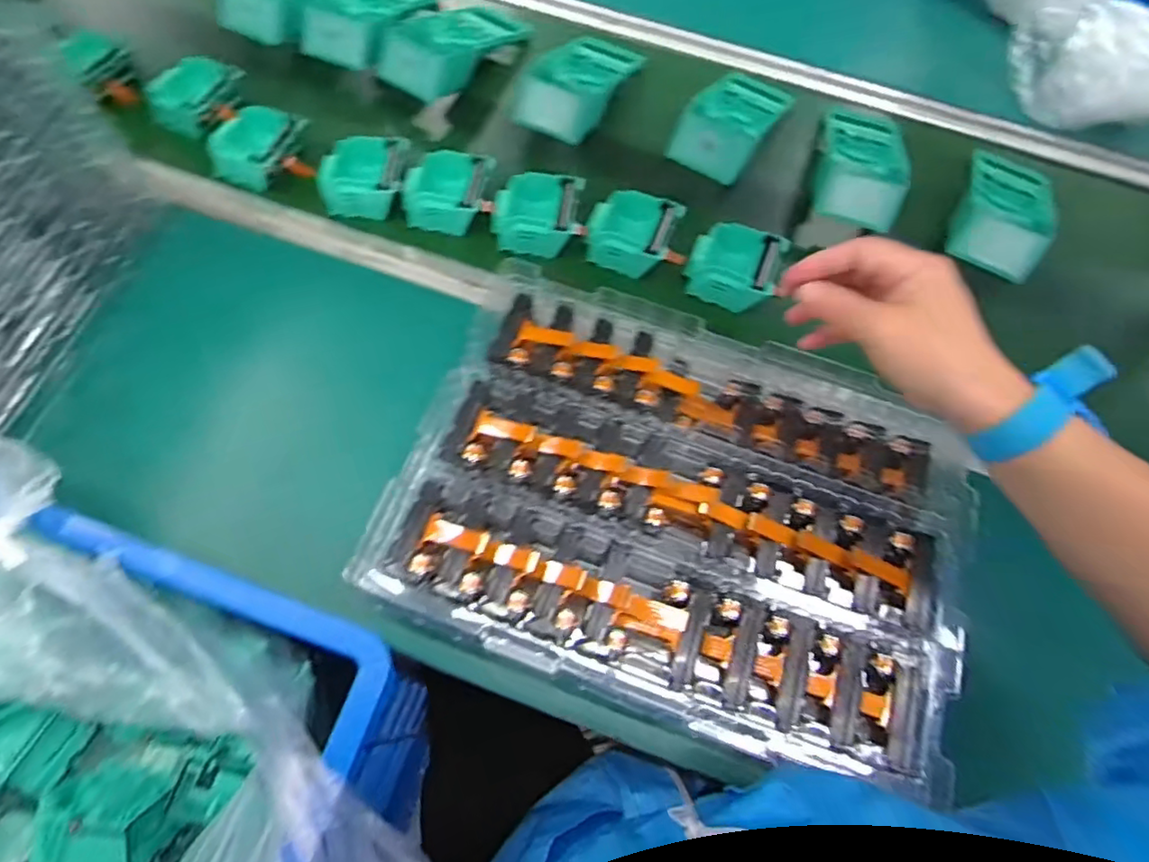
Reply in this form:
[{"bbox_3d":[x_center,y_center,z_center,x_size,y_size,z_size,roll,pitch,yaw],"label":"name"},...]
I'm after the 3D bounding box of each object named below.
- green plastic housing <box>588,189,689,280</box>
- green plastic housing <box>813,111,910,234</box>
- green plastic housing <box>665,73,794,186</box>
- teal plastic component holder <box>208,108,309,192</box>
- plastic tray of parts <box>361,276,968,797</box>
[{"bbox_3d":[0.056,-0.194,0.604,0.083,0.042,0.079,18,67,4],"label":"green plastic housing"},{"bbox_3d":[0.325,-0.306,0.677,0.096,0.047,0.191,16,67,4],"label":"green plastic housing"},{"bbox_3d":[0.177,-0.355,0.683,0.095,0.052,0.191,31,69,10],"label":"green plastic housing"},{"bbox_3d":[-0.326,-0.288,0.620,0.075,0.034,0.087,27,68,8],"label":"teal plastic component holder"},{"bbox_3d":[0.078,0.047,0.429,0.380,0.034,0.272,20,67,5],"label":"plastic tray of parts"}]

